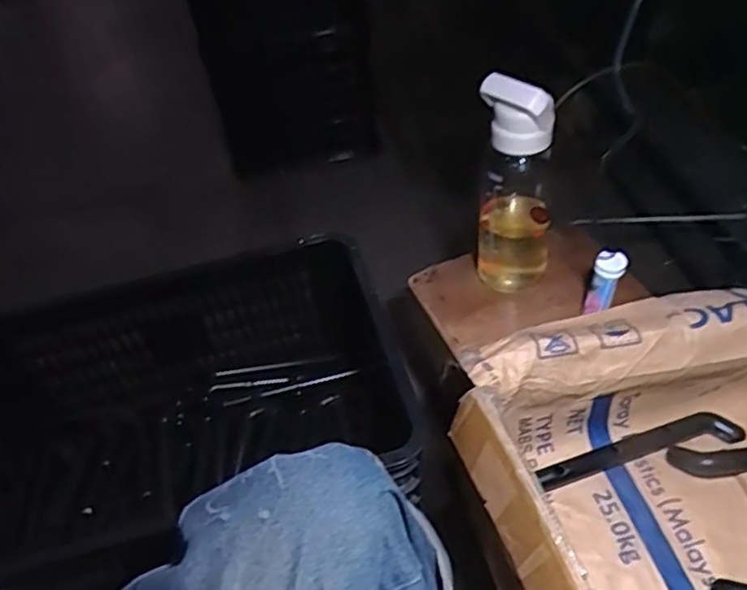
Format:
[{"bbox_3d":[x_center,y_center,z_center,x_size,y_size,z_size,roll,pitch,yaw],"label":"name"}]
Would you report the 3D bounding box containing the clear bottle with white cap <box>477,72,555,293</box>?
[{"bbox_3d":[0.176,-0.121,0.800,0.088,0.309,0.064,9,49,15],"label":"clear bottle with white cap"}]

